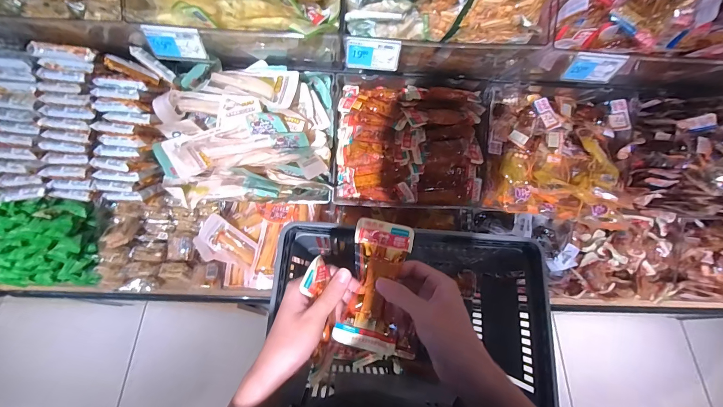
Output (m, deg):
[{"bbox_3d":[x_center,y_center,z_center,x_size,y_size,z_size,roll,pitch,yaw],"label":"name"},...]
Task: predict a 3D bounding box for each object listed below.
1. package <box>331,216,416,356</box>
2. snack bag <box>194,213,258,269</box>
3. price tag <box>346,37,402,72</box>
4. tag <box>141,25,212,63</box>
[{"bbox_3d":[0.016,0.091,0.363,0.067,0.018,0.145,12,74,2],"label":"package"},{"bbox_3d":[-0.326,0.105,0.753,0.144,0.027,0.097,40,88,-13],"label":"snack bag"},{"bbox_3d":[0.017,-0.219,0.460,0.077,0.046,0.013,4,67,-2],"label":"price tag"},{"bbox_3d":[-0.269,-0.229,0.457,0.077,0.060,0.011,4,65,-2],"label":"tag"}]

